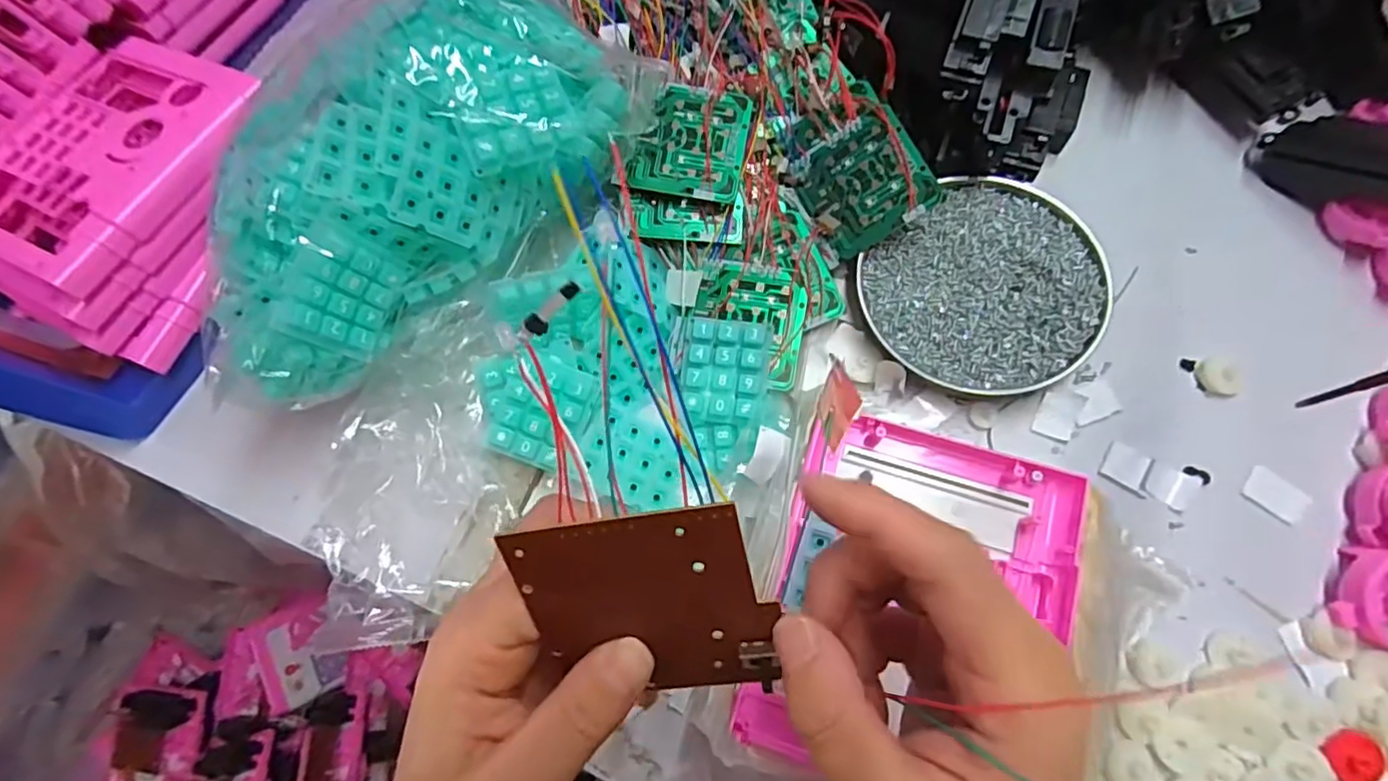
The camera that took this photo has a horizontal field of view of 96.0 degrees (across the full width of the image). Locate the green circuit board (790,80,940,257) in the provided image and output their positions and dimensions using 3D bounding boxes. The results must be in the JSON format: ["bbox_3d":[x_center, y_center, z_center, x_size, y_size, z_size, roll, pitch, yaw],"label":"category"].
[{"bbox_3d":[0.095,-0.132,0.371,0.066,0.009,0.089,-32,74,20],"label":"green circuit board"}]

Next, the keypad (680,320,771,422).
[{"bbox_3d":[0.018,-0.013,0.354,0.046,0.013,0.057,6,73,8],"label":"keypad"}]

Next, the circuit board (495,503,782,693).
[{"bbox_3d":[-0.013,0.066,0.183,0.068,0.069,0.006,-10,28,10],"label":"circuit board"}]

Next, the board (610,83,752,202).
[{"bbox_3d":[-0.003,-0.149,0.373,0.067,0.006,0.070,11,78,1],"label":"board"}]

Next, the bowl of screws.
[{"bbox_3d":[0.171,-0.059,0.364,0.128,0.022,0.121,-38,72,-6],"label":"bowl of screws"}]

